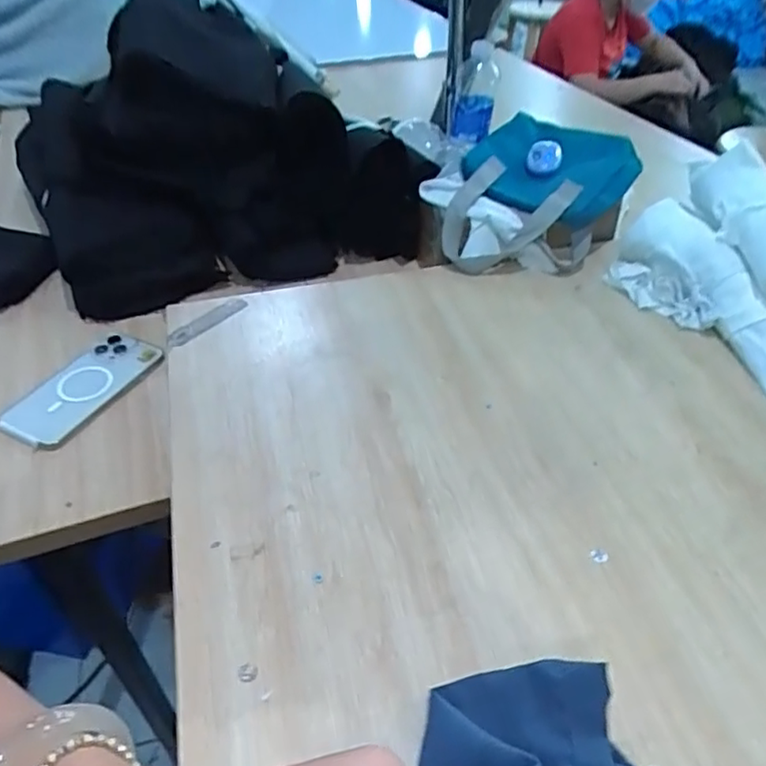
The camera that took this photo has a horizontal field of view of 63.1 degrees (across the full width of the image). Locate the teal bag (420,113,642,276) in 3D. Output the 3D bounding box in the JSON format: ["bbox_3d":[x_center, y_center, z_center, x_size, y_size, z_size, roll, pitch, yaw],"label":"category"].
[{"bbox_3d":[0.179,-0.235,0.786,0.214,0.101,0.249,25,48,26],"label":"teal bag"}]

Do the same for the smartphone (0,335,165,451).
[{"bbox_3d":[-0.307,0.004,0.645,0.074,0.017,0.159,21,46,21],"label":"smartphone"}]

